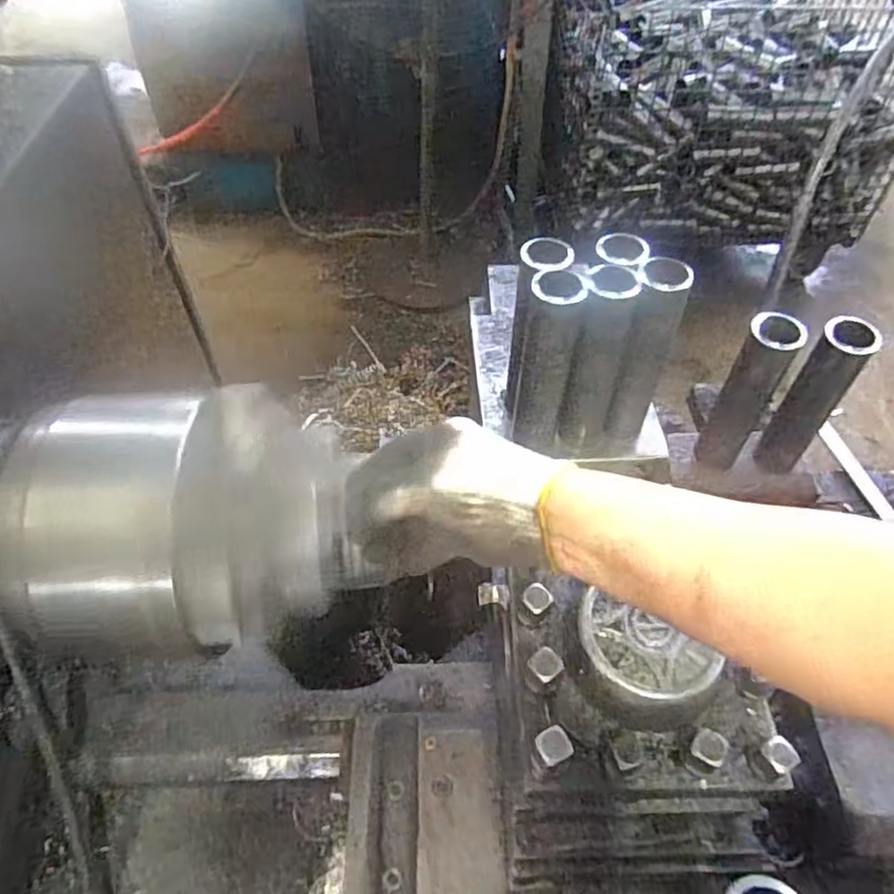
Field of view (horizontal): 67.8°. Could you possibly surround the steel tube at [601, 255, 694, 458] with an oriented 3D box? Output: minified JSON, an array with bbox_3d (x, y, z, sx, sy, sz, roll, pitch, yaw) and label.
[{"bbox_3d":[0.181,-0.074,0.627,0.043,0.212,0.054,17,54,14],"label":"steel tube"}]

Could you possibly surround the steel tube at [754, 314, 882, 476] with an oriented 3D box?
[{"bbox_3d":[0.355,-0.045,0.650,0.042,0.180,0.042,35,60,25],"label":"steel tube"}]

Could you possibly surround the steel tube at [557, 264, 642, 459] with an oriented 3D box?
[{"bbox_3d":[0.138,-0.067,0.620,0.045,0.213,0.042,9,53,8],"label":"steel tube"}]

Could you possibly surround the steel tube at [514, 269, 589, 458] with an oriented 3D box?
[{"bbox_3d":[0.089,-0.072,0.609,0.051,0.181,0.046,5,52,5],"label":"steel tube"}]

